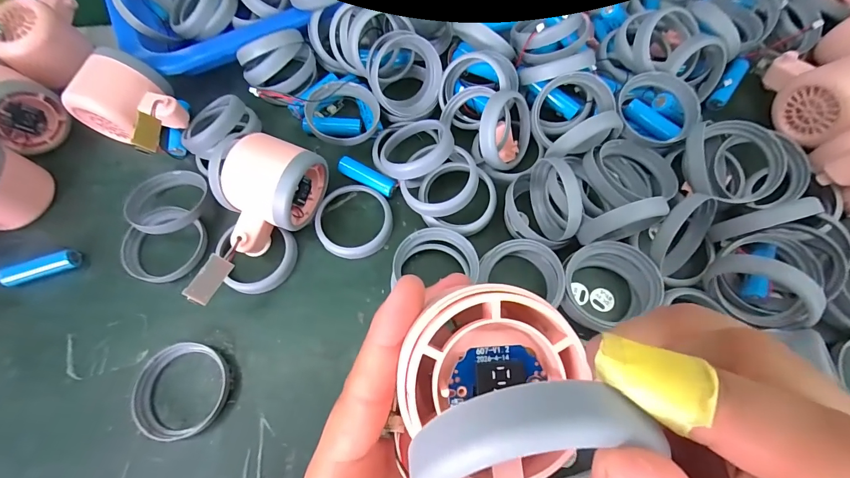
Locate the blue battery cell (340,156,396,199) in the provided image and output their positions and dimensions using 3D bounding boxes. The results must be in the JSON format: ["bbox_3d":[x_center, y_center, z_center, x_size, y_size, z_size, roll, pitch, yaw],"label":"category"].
[{"bbox_3d":[-0.046,-0.048,0.306,0.050,0.012,0.015,26,73,11],"label":"blue battery cell"}]

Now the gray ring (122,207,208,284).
[{"bbox_3d":[-0.196,0.005,0.291,0.058,0.010,0.057,0,71,1],"label":"gray ring"}]

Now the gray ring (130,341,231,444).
[{"bbox_3d":[-0.159,0.099,0.253,0.055,0.014,0.058,-1,70,2],"label":"gray ring"}]

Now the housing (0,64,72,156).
[{"bbox_3d":[-0.337,-0.107,0.310,0.063,0.057,0.058,28,73,12],"label":"housing"}]

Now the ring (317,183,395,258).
[{"bbox_3d":[-0.054,-0.014,0.295,0.057,0.011,0.057,-1,70,2],"label":"ring"}]

